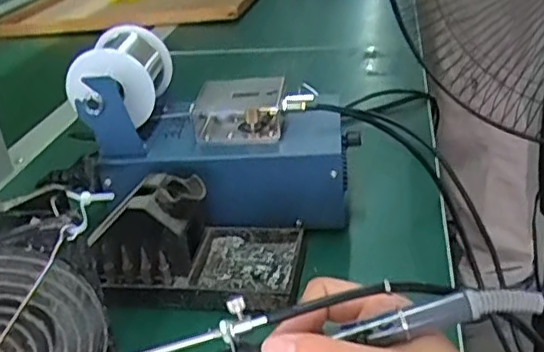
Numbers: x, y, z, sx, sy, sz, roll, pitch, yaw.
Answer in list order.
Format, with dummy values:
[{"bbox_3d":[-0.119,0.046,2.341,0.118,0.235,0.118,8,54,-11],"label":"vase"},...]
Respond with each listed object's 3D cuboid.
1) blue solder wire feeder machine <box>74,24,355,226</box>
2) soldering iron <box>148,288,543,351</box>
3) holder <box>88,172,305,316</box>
[{"bbox_3d":[-0.040,-0.036,0.493,0.204,0.125,0.119,1,29,13],"label":"blue solder wire feeder machine"},{"bbox_3d":[0.012,0.069,0.279,0.207,0.033,0.021,-13,28,2],"label":"soldering iron"},{"bbox_3d":[-0.049,0.038,0.429,0.128,0.067,0.083,-2,28,7],"label":"holder"}]

